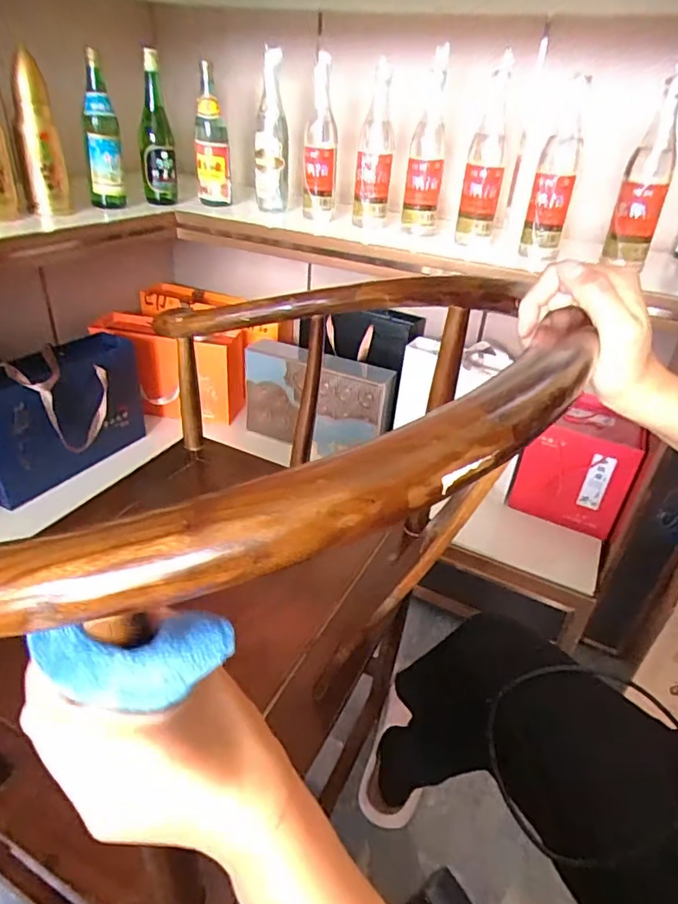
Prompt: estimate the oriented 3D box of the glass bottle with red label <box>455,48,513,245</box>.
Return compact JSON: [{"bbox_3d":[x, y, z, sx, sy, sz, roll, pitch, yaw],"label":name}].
[{"bbox_3d":[0.259,-0.511,0.953,0.067,0.266,0.075,10,32,7],"label":"glass bottle with red label"}]

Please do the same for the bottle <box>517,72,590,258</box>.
[{"bbox_3d":[0.362,-0.458,0.904,0.067,0.249,0.069,15,33,15],"label":"bottle"}]

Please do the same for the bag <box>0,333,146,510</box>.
[{"bbox_3d":[-0.562,-0.078,1.144,0.087,0.240,0.386,18,34,19],"label":"bag"}]

